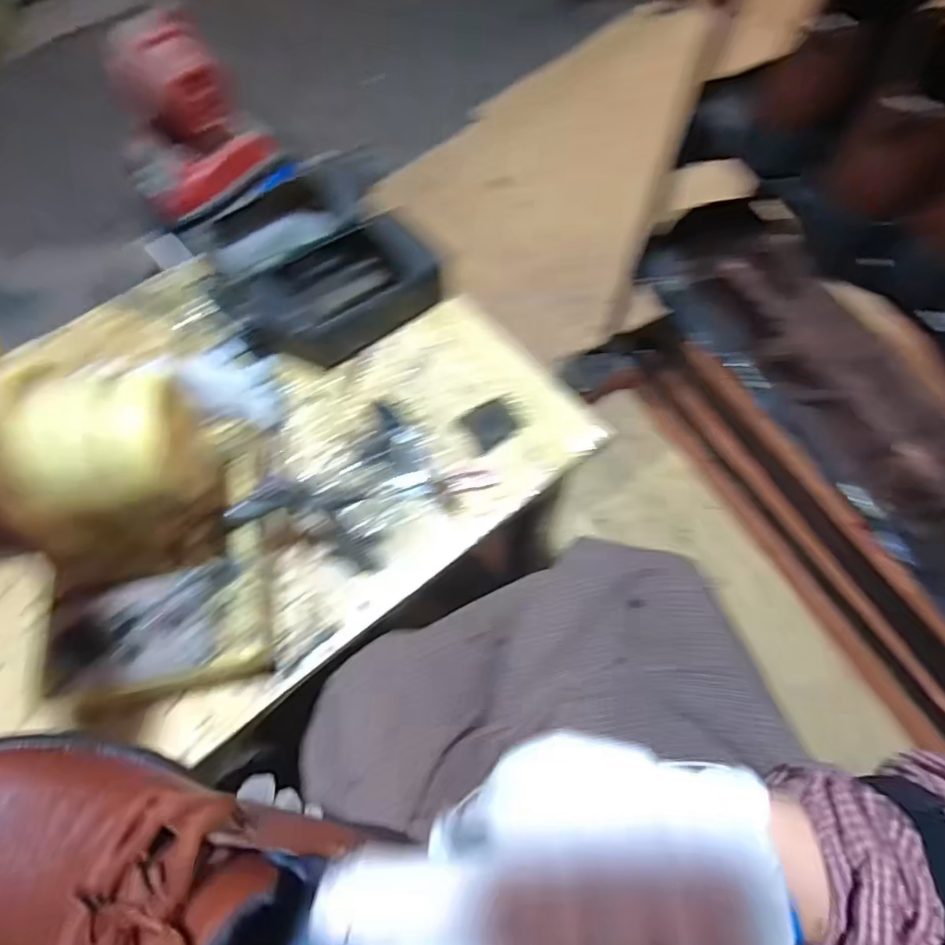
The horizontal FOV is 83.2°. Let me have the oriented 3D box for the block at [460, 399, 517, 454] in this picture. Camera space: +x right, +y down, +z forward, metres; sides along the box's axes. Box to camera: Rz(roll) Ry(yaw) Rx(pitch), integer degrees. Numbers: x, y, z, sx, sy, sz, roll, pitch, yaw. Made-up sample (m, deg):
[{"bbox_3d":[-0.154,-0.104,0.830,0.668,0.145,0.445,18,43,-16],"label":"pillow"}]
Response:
[{"bbox_3d":[0.019,-0.048,0.536,0.046,0.008,0.044,-28,68,-11],"label":"block"}]

